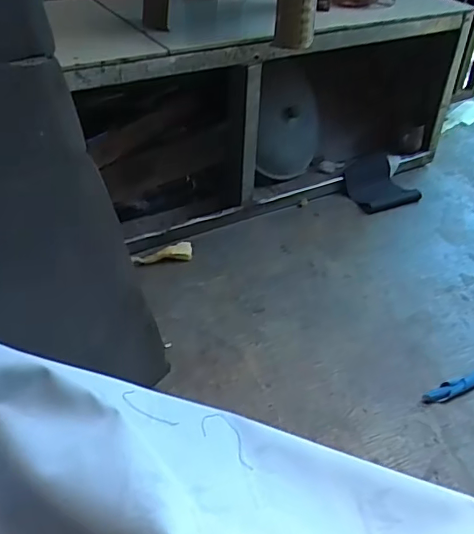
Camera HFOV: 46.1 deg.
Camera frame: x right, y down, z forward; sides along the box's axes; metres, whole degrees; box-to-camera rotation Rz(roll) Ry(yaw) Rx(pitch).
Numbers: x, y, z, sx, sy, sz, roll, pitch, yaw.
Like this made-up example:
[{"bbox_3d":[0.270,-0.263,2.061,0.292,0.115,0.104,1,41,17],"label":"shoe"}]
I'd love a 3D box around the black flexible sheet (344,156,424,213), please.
[{"bbox_3d":[0.349,-0.201,1.385,0.156,0.061,0.158,-15,42,-20],"label":"black flexible sheet"}]

